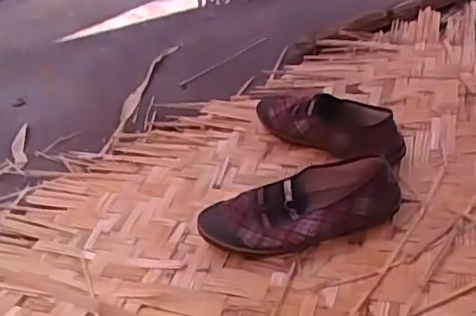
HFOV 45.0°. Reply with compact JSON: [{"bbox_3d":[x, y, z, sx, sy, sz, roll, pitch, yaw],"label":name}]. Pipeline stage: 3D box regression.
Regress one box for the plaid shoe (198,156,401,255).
[{"bbox_3d":[0.076,0.062,0.721,0.249,0.078,0.094,-8,35,5],"label":"plaid shoe"}]

